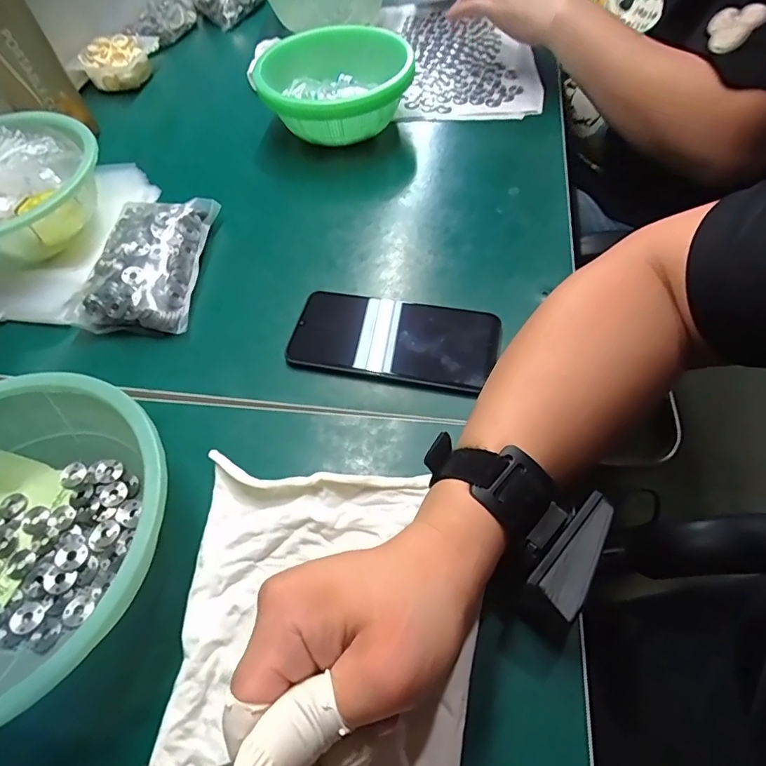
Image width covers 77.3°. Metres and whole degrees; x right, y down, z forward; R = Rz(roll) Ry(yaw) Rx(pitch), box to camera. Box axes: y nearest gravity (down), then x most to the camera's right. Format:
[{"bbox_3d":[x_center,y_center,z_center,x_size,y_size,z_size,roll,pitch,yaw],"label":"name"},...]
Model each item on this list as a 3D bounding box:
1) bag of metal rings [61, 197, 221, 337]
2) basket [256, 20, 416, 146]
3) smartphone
[{"bbox_3d":[-0.205,-0.107,0.414,0.093,0.031,0.140,0,57,3],"label":"bag of metal rings"},{"bbox_3d":[-0.047,-0.305,0.506,0.150,0.074,0.148,1,58,4],"label":"basket"},{"bbox_3d":[0.008,-0.034,0.362,0.151,0.014,0.074,11,59,10],"label":"smartphone"}]

